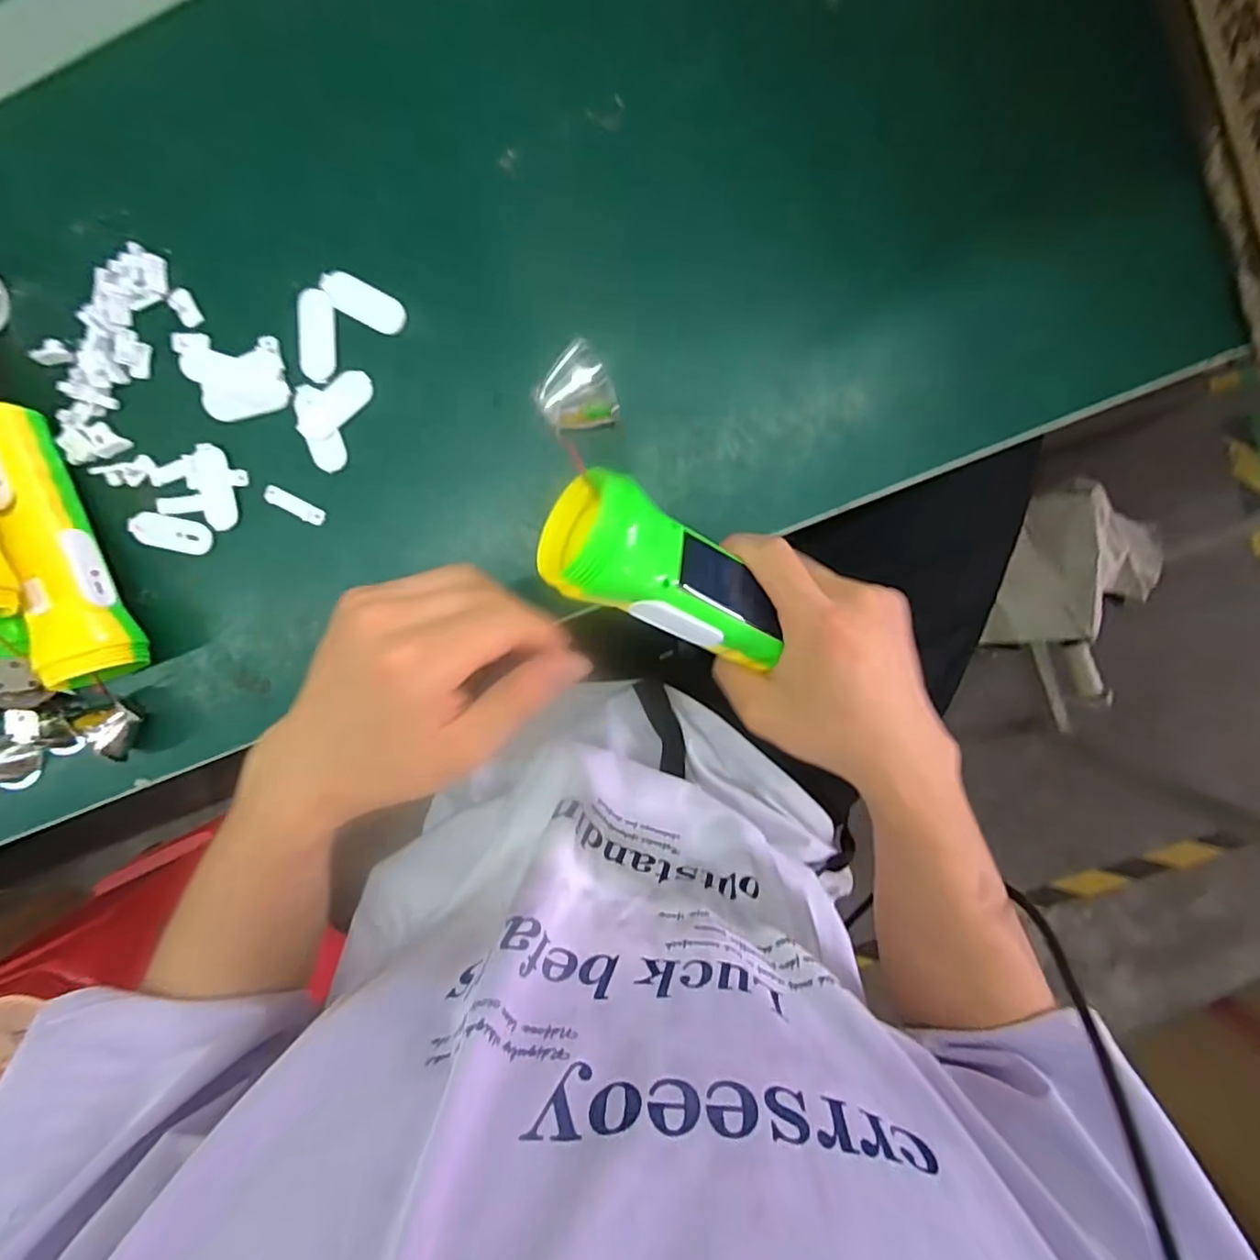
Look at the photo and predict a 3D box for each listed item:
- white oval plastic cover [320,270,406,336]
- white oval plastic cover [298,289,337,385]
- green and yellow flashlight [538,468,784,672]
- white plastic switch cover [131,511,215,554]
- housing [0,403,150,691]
[{"bbox_3d":[-0.152,-0.187,0.344,0.049,0.004,0.021,29,98,-1],"label":"white oval plastic cover"},{"bbox_3d":[-0.181,-0.169,0.347,0.022,0.004,0.050,2,97,3],"label":"white oval plastic cover"},{"bbox_3d":[0.021,-0.021,0.265,0.117,0.038,0.048,26,99,-28],"label":"green and yellow flashlight"},{"bbox_3d":[-0.281,-0.059,0.370,0.050,0.007,0.020,12,98,2],"label":"white plastic switch cover"},{"bbox_3d":[-0.336,-0.048,0.349,0.048,0.043,0.163,-19,96,6],"label":"housing"}]

